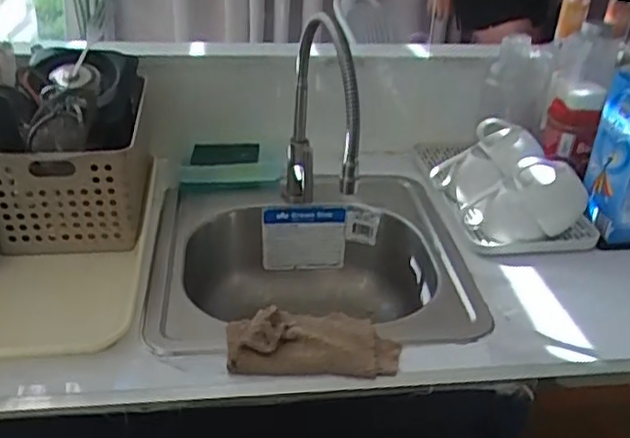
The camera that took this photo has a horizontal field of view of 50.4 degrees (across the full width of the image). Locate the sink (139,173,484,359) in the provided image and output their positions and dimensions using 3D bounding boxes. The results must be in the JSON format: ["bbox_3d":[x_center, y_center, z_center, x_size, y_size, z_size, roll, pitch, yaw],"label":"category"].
[{"bbox_3d":[-0.012,0.094,0.886,0.383,0.150,0.356,-1,31,-8],"label":"sink"}]

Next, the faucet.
[{"bbox_3d":[0.005,-0.120,0.847,0.068,0.280,0.267,0,31,-6],"label":"faucet"}]

